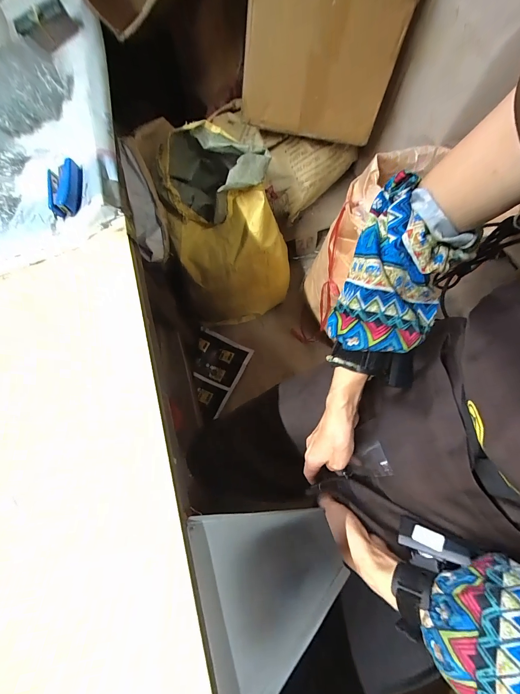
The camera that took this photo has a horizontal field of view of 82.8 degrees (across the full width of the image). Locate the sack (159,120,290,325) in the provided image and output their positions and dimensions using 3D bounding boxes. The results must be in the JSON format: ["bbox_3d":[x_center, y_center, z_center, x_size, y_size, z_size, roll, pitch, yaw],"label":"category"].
[{"bbox_3d":[-0.124,-0.350,0.945,0.393,0.589,0.245,-13,37,-4],"label":"sack"}]

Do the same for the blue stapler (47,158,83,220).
[{"bbox_3d":[-0.272,-0.221,0.417,0.050,0.030,0.094,-24,68,-3],"label":"blue stapler"}]

